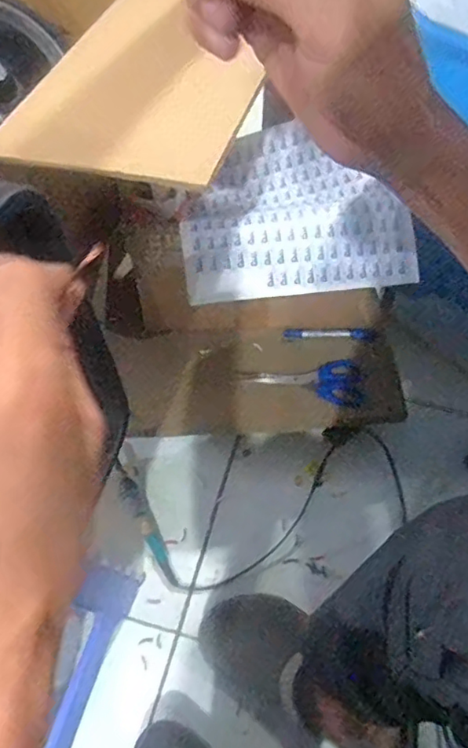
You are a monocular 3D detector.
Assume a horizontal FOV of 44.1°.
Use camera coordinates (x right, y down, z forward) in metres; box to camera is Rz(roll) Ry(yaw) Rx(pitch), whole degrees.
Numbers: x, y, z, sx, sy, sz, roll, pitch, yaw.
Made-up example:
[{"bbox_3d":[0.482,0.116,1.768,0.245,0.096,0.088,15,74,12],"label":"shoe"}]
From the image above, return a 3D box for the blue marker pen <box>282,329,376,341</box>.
[{"bbox_3d":[0.139,-0.056,0.840,0.133,0.013,0.017,-3,59,-2],"label":"blue marker pen"}]

